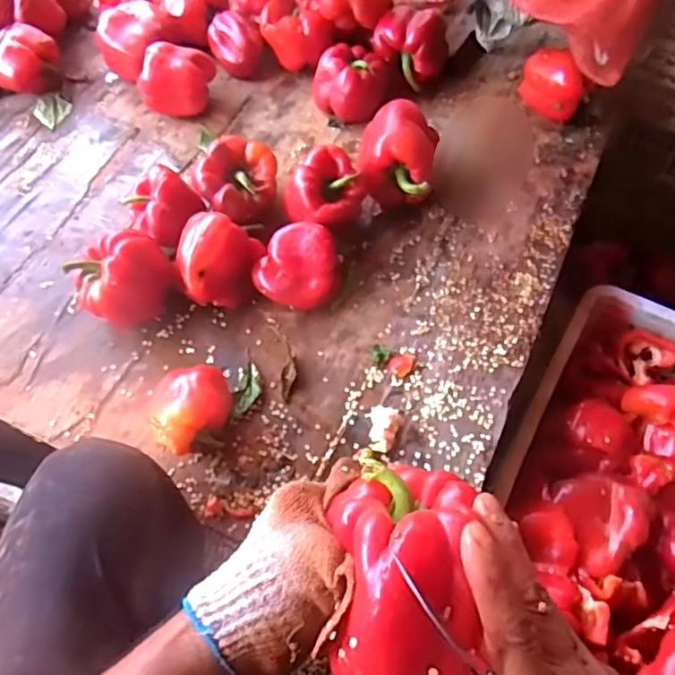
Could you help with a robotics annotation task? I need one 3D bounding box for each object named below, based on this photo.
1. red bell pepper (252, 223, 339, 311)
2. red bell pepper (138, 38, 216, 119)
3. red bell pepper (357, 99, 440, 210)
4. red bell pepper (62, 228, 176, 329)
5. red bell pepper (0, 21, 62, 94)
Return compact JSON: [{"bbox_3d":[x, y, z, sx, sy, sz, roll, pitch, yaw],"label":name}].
[{"bbox_3d":[-0.045,-0.074,0.642,0.085,0.064,0.070,-15,61,-7],"label":"red bell pepper"},{"bbox_3d":[-0.220,-0.342,0.800,0.081,0.074,0.086,-1,60,1],"label":"red bell pepper"},{"bbox_3d":[0.072,-0.213,0.703,0.091,0.095,0.101,5,60,5],"label":"red bell pepper"},{"bbox_3d":[-0.225,-0.060,0.631,0.097,0.086,0.083,-37,65,-18],"label":"red bell pepper"},{"bbox_3d":[-0.452,-0.397,0.853,0.102,0.070,0.081,-28,63,-14],"label":"red bell pepper"}]

